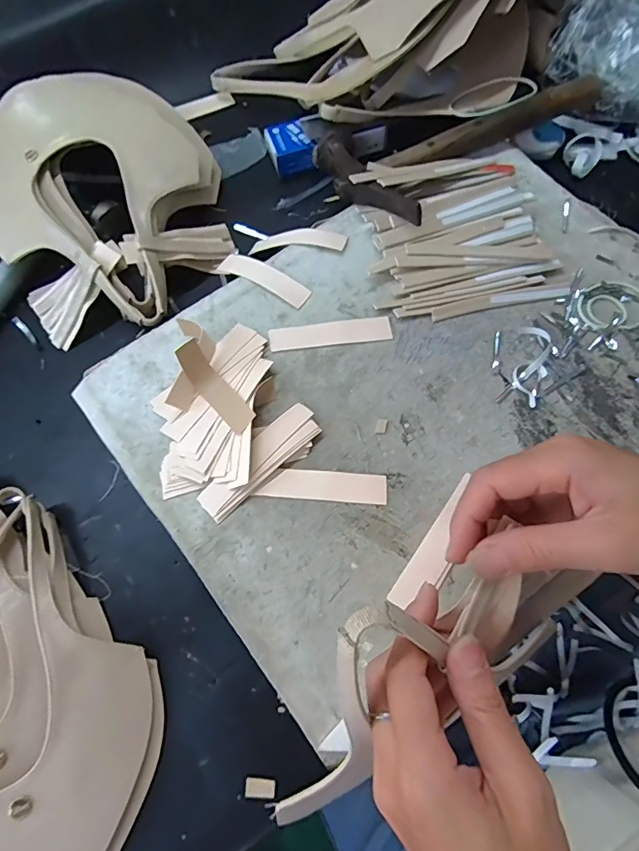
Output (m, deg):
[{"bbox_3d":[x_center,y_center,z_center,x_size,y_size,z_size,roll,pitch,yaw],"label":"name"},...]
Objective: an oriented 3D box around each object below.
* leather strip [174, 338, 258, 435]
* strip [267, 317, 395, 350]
[{"bbox_3d":[-0.069,-0.023,0.313,0.019,0.028,0.068,-39,73,-11],"label":"leather strip"},{"bbox_3d":[0.008,-0.067,0.339,0.087,0.004,0.019,-6,70,-1],"label":"strip"}]

